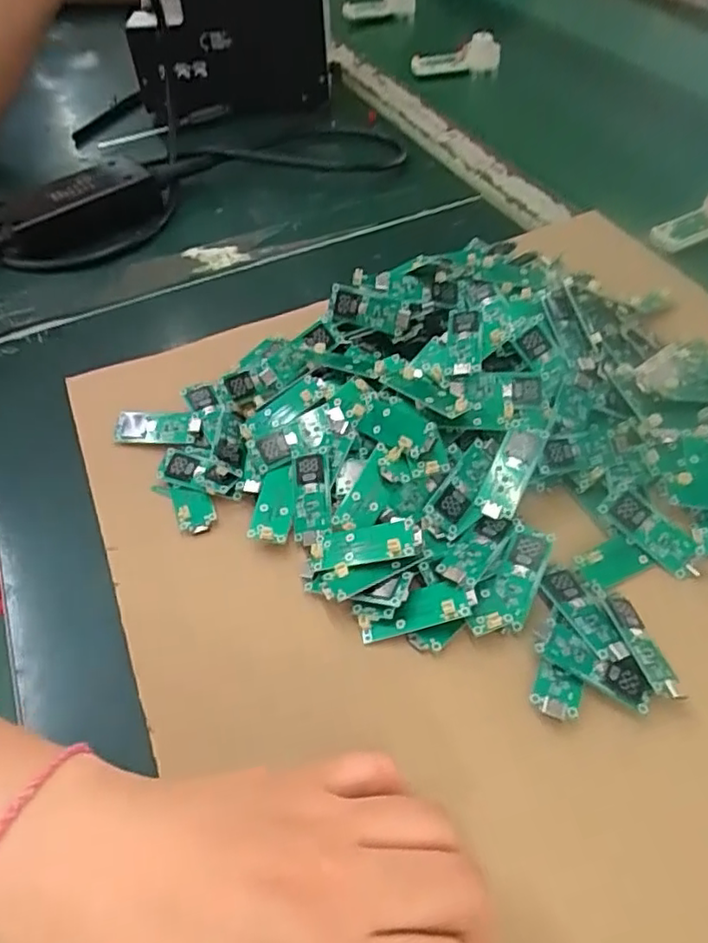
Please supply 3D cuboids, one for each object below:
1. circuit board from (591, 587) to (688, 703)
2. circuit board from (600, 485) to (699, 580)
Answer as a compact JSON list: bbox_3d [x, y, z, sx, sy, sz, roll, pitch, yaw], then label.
[{"bbox_3d":[0.118,0.069,0.268,0.014,0.009,0.055,-13,51,-6],"label":"circuit board"},{"bbox_3d":[0.138,0.027,0.300,0.019,0.004,0.046,-42,76,-6],"label":"circuit board"}]

